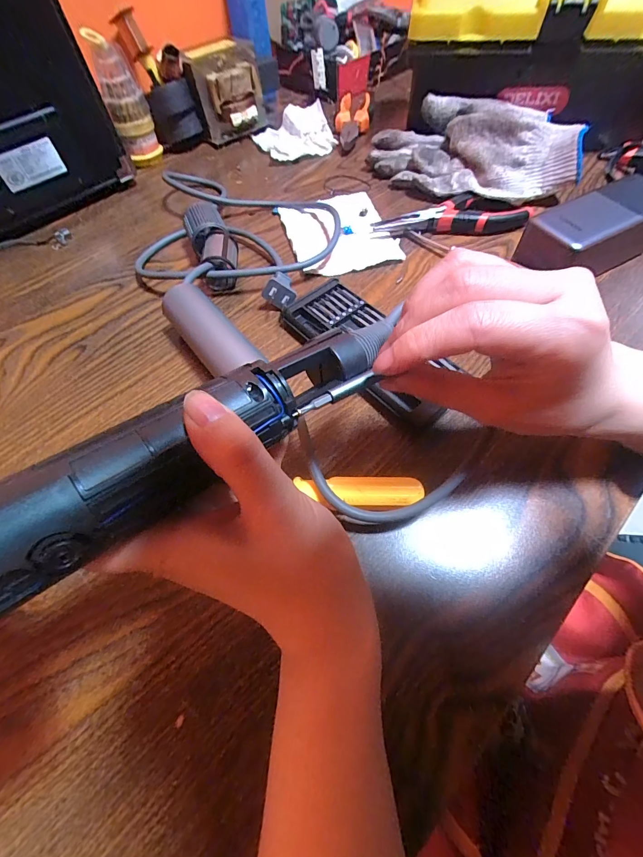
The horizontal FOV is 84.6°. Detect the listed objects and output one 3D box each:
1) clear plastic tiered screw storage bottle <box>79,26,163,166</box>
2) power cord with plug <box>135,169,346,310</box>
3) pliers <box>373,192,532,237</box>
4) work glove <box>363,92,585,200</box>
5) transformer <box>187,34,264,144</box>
[{"bbox_3d":[-0.221,-0.365,0.406,0.043,0.113,0.036,-16,60,-8],"label":"clear plastic tiered screw storage bottle"},{"bbox_3d":[-0.096,-0.200,0.360,0.223,0.029,0.175,21,62,13],"label":"power cord with plug"},{"bbox_3d":[0.130,-0.218,0.365,0.157,0.016,0.046,-10,60,-5],"label":"pliers"},{"bbox_3d":[0.161,-0.305,0.390,0.197,0.062,0.120,2,60,5],"label":"work glove"},{"bbox_3d":[-0.115,-0.423,0.446,0.085,0.079,0.055,-12,60,-6],"label":"transformer"}]

